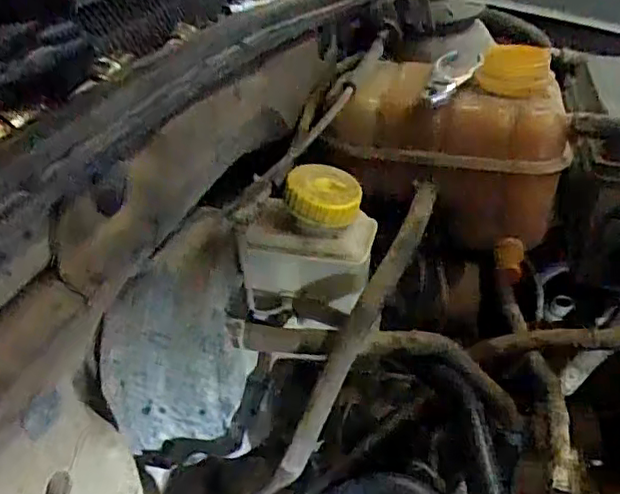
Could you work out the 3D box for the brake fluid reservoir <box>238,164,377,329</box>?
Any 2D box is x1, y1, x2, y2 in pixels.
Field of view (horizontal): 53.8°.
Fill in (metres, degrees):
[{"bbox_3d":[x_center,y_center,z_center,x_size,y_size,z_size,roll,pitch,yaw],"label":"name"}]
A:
[{"bbox_3d":[-0.001,0.005,0.429,0.089,0.102,0.058,1,34,6],"label":"brake fluid reservoir"}]

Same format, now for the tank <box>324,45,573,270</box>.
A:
[{"bbox_3d":[0.115,-0.084,0.520,0.189,0.139,0.150,0,34,5],"label":"tank"}]

